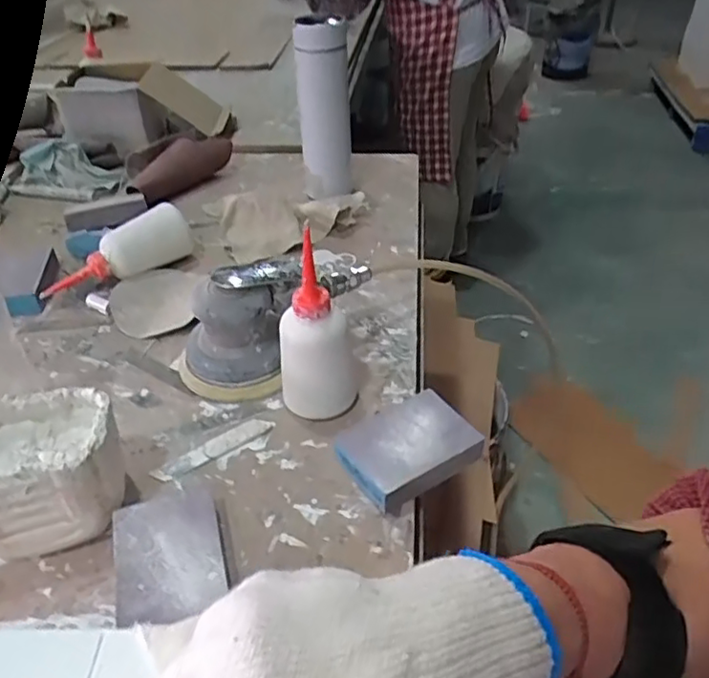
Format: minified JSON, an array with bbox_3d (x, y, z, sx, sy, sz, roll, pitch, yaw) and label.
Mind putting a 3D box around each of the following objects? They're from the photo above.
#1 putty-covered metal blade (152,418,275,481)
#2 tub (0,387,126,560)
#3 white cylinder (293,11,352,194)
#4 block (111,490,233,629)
[{"bbox_3d":[-0.115,0.091,0.528,0.102,0.005,0.022,-26,45,-26],"label":"putty-covered metal blade"},{"bbox_3d":[-0.225,0.097,0.458,0.112,0.087,0.085,-9,40,-9],"label":"tub"},{"bbox_3d":[-0.037,-0.277,0.804,0.064,0.220,0.054,-4,39,-3],"label":"white cylinder"},{"bbox_3d":[-0.125,0.152,0.436,0.069,0.027,0.099,-12,40,-13],"label":"block"}]

